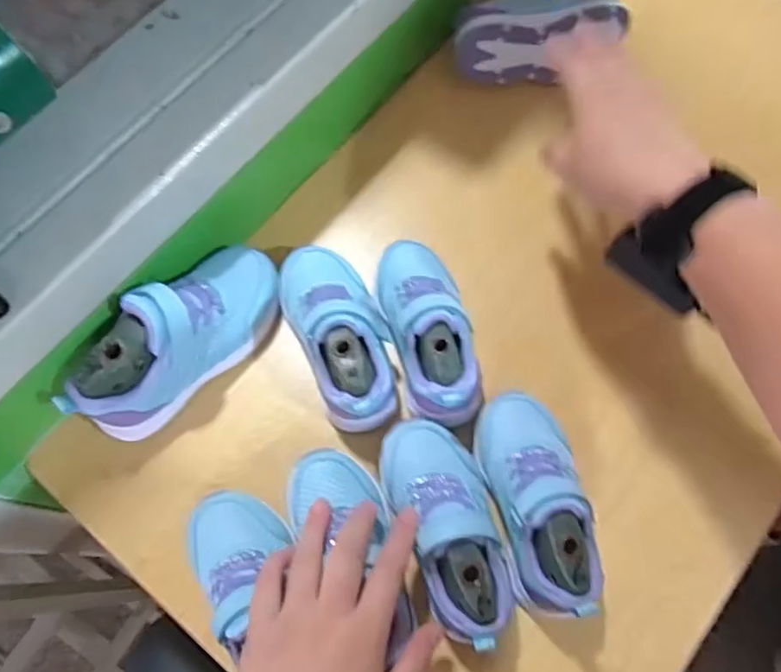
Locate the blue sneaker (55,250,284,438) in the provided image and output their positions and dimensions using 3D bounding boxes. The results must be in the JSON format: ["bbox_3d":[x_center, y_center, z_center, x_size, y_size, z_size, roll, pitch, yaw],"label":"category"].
[{"bbox_3d":[-0.158,0.001,0.480,0.060,0.093,0.175,36,74,12],"label":"blue sneaker"}]

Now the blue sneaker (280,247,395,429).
[{"bbox_3d":[-0.039,-0.008,0.487,0.065,0.079,0.153,-23,72,-7],"label":"blue sneaker"}]

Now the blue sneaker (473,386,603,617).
[{"bbox_3d":[0.106,0.114,0.447,0.061,0.087,0.149,-13,71,-4],"label":"blue sneaker"}]

